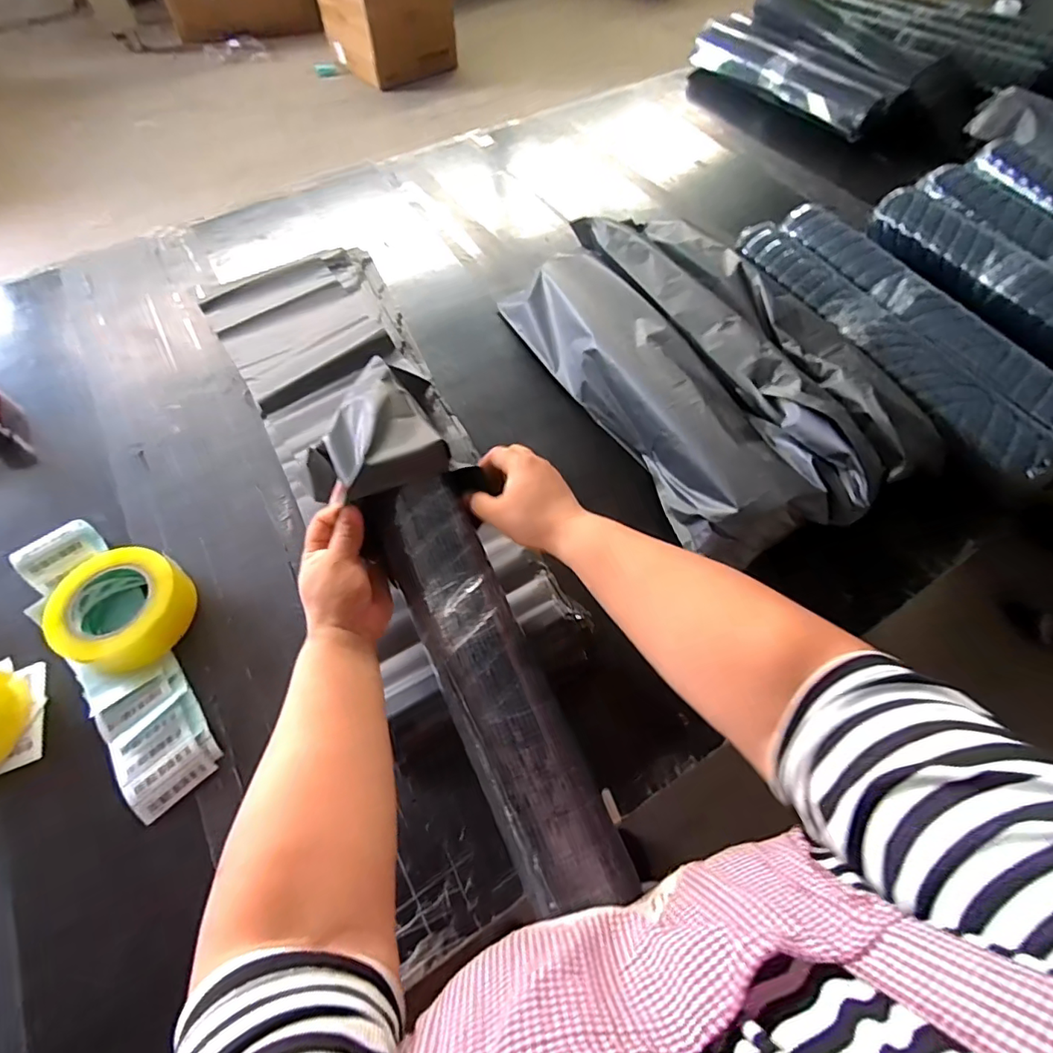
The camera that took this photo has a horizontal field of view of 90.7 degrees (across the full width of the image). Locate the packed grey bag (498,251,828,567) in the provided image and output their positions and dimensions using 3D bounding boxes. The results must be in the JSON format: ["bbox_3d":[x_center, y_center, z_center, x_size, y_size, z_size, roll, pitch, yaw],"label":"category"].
[{"bbox_3d":[0.151,-0.178,0.690,0.138,0.099,0.521,-25,63,-12],"label":"packed grey bag"}]

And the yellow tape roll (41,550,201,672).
[{"bbox_3d":[-0.440,0.088,0.564,0.130,0.053,0.124,13,61,8],"label":"yellow tape roll"}]

